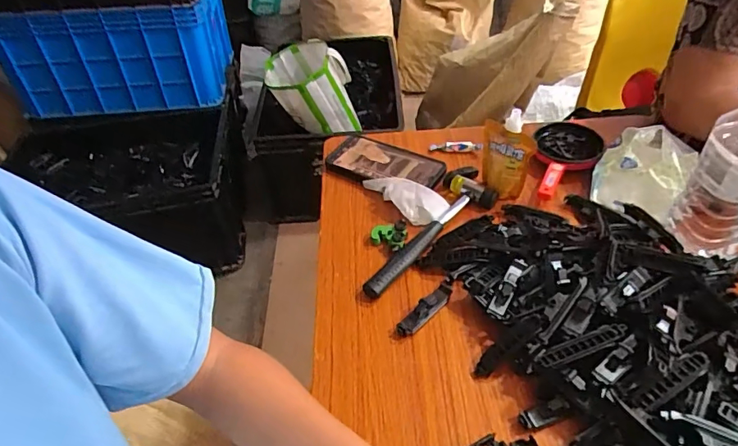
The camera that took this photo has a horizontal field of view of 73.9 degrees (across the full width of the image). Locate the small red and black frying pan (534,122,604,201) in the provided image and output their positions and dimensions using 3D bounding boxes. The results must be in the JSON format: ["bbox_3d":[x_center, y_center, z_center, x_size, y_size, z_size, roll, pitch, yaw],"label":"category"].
[{"bbox_3d":[0.263,-0.083,0.653,0.086,0.024,0.170,10,46,16],"label":"small red and black frying pan"}]

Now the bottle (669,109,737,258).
[{"bbox_3d":[0.358,-0.047,0.479,0.069,0.194,0.072,29,53,31],"label":"bottle"}]

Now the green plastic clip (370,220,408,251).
[{"bbox_3d":[0.023,0.015,0.585,0.044,0.017,0.037,1,44,7],"label":"green plastic clip"}]

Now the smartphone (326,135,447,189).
[{"bbox_3d":[0.018,-0.082,0.685,0.163,0.011,0.081,23,51,27],"label":"smartphone"}]

